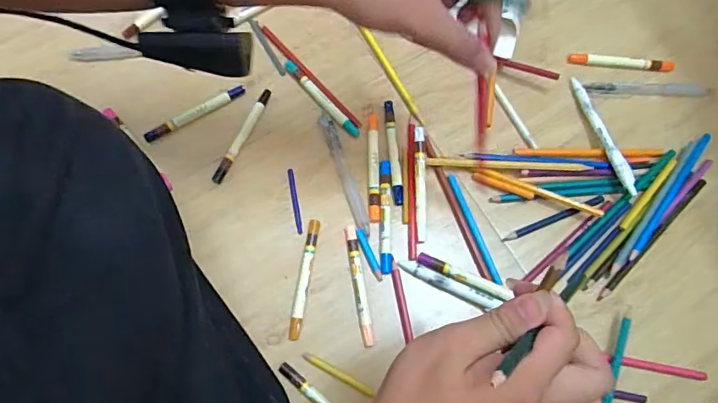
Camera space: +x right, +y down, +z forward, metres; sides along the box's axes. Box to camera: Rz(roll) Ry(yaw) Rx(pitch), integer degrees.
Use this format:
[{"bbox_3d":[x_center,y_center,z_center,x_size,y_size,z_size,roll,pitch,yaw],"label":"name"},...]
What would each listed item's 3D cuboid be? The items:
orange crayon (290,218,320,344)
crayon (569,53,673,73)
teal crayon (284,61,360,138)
[{"bbox_3d":[-0.050,0.070,0.453,0.011,0.010,0.109,9,73,3],"label":"orange crayon"},{"bbox_3d":[0.274,-0.146,0.522,0.104,0.011,0.013,7,73,2],"label":"crayon"},{"bbox_3d":[-0.038,-0.106,0.506,0.012,0.007,0.108,-41,77,-12],"label":"teal crayon"}]

